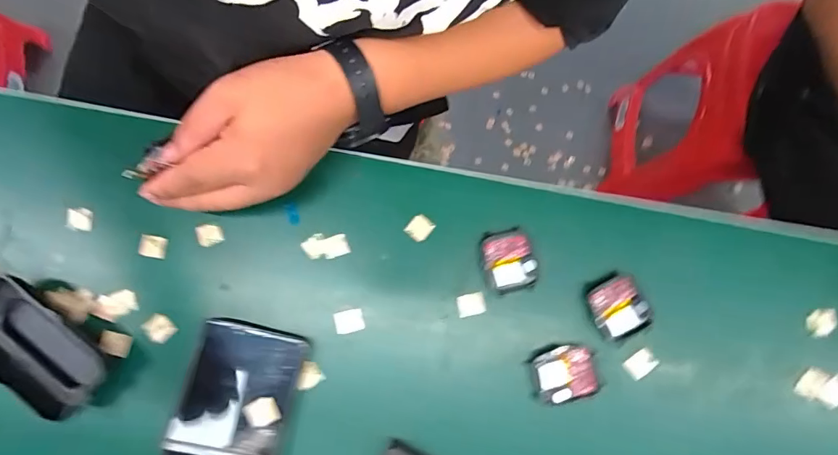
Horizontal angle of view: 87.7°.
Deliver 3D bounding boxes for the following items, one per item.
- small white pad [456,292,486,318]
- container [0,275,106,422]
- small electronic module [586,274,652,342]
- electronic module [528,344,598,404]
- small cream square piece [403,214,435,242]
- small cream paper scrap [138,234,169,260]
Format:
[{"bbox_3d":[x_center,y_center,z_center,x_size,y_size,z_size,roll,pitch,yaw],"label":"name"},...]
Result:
[{"bbox_3d":[0.038,0.057,0.324,0.020,0.005,0.016,-12,80,-3],"label":"small white pad"},{"bbox_3d":[-0.270,0.080,0.305,0.112,0.025,0.048,44,82,7],"label":"container"},{"bbox_3d":[0.145,0.059,0.318,0.039,0.009,0.042,-27,81,-5],"label":"small electronic module"},{"bbox_3d":[0.103,0.103,0.311,0.042,0.012,0.036,-13,80,-3],"label":"electronic module"},{"bbox_3d":[0.000,0.000,0.334,0.017,0.005,0.019,43,82,6],"label":"small cream square piece"},{"bbox_3d":[-0.201,0.014,0.330,0.020,0.006,0.016,11,80,1],"label":"small cream paper scrap"}]

